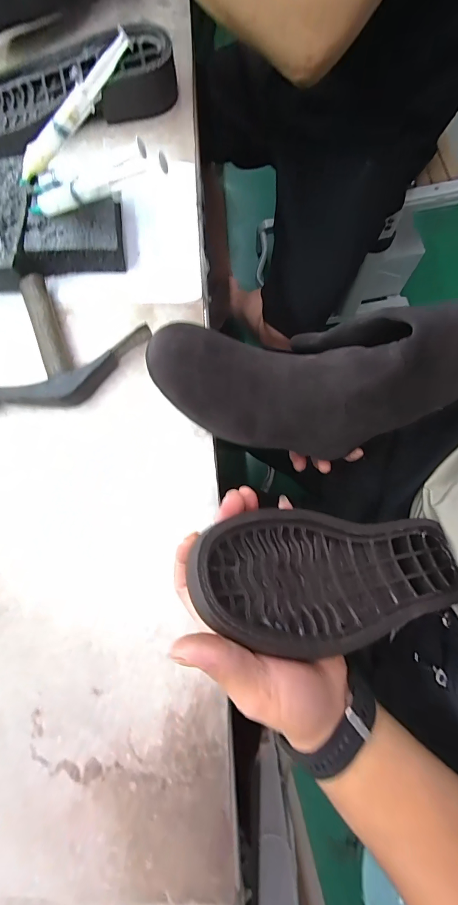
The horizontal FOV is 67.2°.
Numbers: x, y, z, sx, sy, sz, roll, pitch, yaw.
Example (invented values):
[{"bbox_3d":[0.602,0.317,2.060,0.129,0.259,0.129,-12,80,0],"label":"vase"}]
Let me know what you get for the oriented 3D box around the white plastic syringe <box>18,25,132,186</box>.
[{"bbox_3d":[-0.144,-0.304,0.311,0.151,0.017,0.014,-33,78,21],"label":"white plastic syringe"}]

